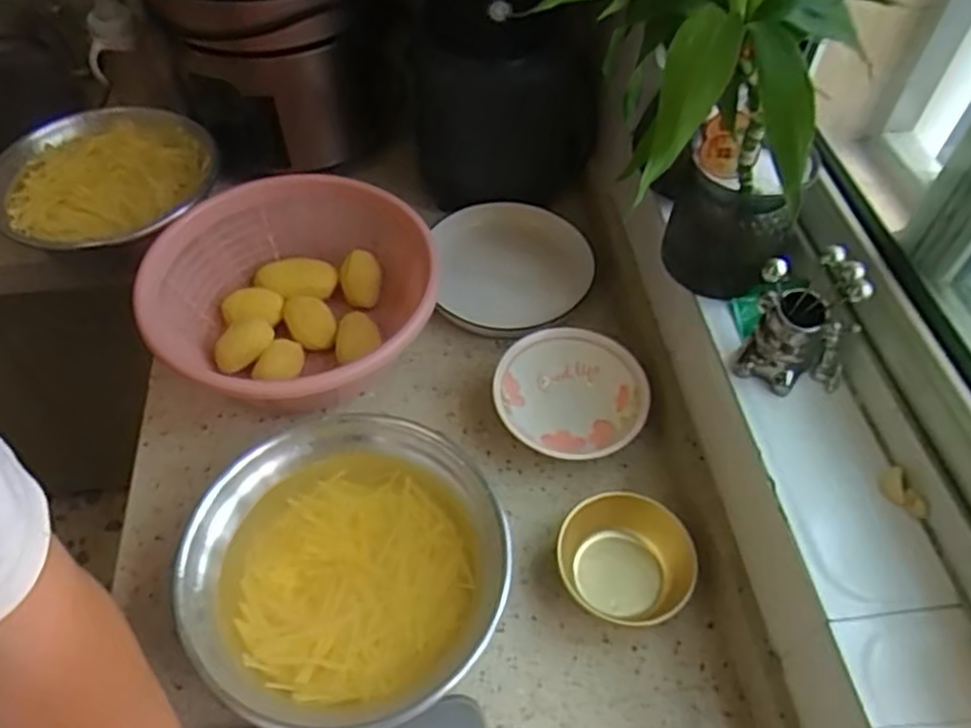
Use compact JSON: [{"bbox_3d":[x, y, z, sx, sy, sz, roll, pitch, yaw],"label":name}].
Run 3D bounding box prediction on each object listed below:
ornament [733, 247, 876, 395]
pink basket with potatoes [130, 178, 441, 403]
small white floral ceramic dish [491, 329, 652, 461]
[{"bbox_3d":[0.248,-0.029,0.558,0.074,0.111,0.052,-12,55,-8],"label":"ornament"},{"bbox_3d":[-0.203,-0.062,0.749,0.285,0.121,0.269,1,53,-1],"label":"pink basket with potatoes"},{"bbox_3d":[0.085,0.041,0.724,0.149,0.053,0.145,1,53,-1],"label":"small white floral ceramic dish"}]

